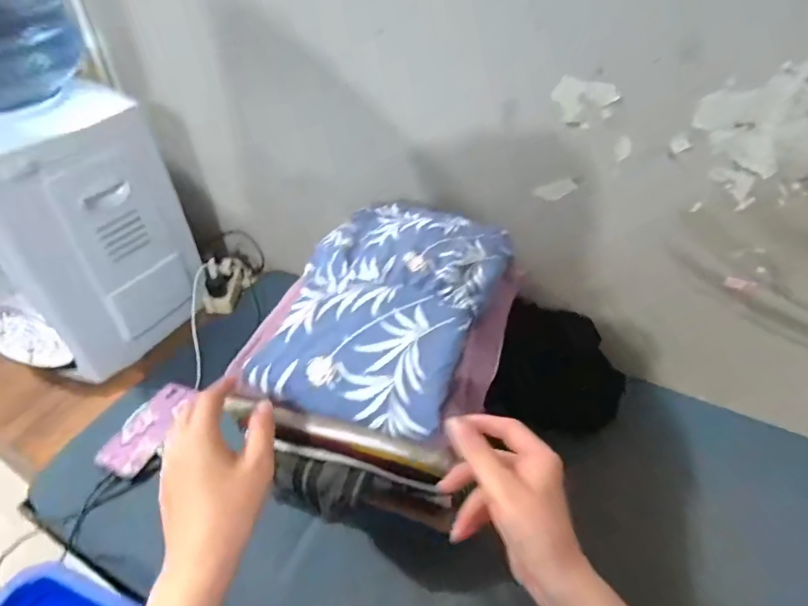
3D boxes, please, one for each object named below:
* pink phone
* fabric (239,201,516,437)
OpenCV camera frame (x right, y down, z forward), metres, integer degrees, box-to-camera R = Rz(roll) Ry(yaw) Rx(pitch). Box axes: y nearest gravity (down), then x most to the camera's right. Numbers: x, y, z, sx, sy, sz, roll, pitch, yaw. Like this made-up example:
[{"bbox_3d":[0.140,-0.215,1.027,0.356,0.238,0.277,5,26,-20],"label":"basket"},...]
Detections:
[{"bbox_3d":[-0.416,0.200,0.750,0.067,0.012,0.166,29,47,-3],"label":"pink phone"},{"bbox_3d":[-0.010,-0.022,0.534,0.213,0.048,0.350,15,44,17],"label":"fabric"}]

